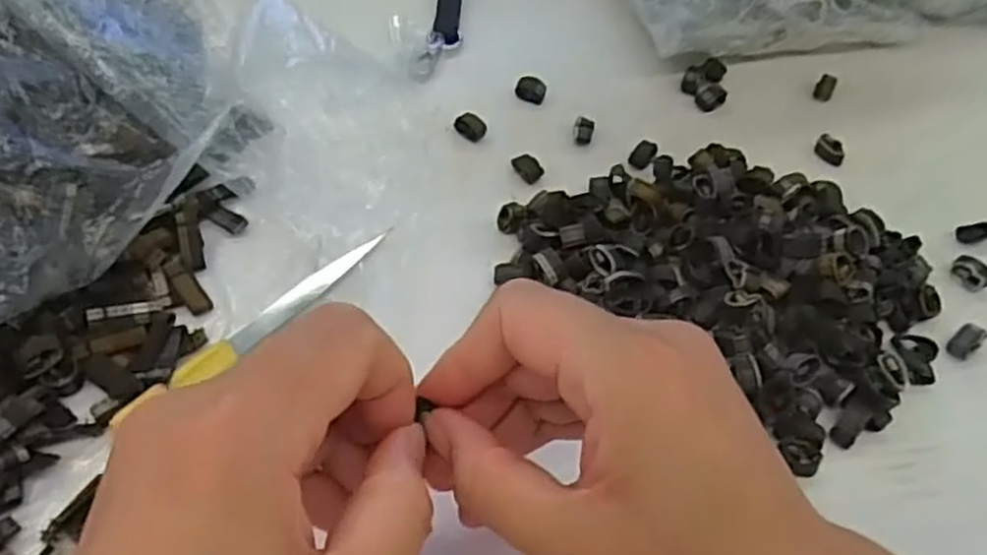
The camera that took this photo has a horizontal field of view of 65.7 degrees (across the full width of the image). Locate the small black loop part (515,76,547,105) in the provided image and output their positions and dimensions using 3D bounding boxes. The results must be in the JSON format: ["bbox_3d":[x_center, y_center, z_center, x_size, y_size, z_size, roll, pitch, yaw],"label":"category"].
[{"bbox_3d":[0.021,-0.109,0.441,0.017,0.010,0.011,22,54,14],"label":"small black loop part"}]

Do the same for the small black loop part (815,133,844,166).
[{"bbox_3d":[0.187,-0.071,0.424,0.017,0.012,0.008,31,56,20],"label":"small black loop part"}]

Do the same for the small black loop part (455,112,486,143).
[{"bbox_3d":[-0.013,-0.084,0.420,0.017,0.007,0.012,34,57,22],"label":"small black loop part"}]

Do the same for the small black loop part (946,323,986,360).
[{"bbox_3d":[0.215,0.028,0.346,0.017,0.006,0.011,-29,59,-24],"label":"small black loop part"}]

